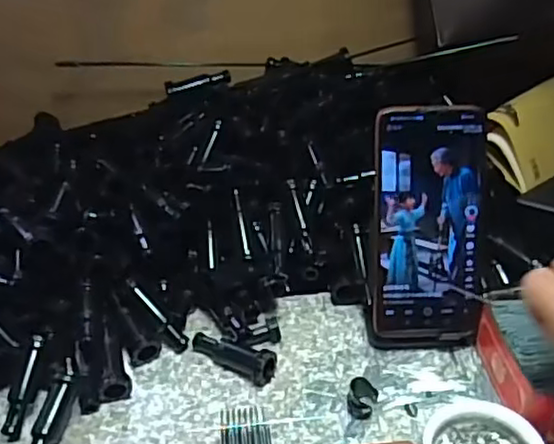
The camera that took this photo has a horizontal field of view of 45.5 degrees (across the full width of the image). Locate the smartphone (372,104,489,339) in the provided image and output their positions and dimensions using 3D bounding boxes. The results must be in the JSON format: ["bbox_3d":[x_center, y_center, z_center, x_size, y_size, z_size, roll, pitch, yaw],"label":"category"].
[{"bbox_3d":[0.109,0.003,0.473,0.079,0.166,0.006,-1,11,0],"label":"smartphone"}]

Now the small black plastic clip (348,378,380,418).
[{"bbox_3d":[0.058,0.118,0.449,0.016,0.021,0.024,14,38,21],"label":"small black plastic clip"}]

